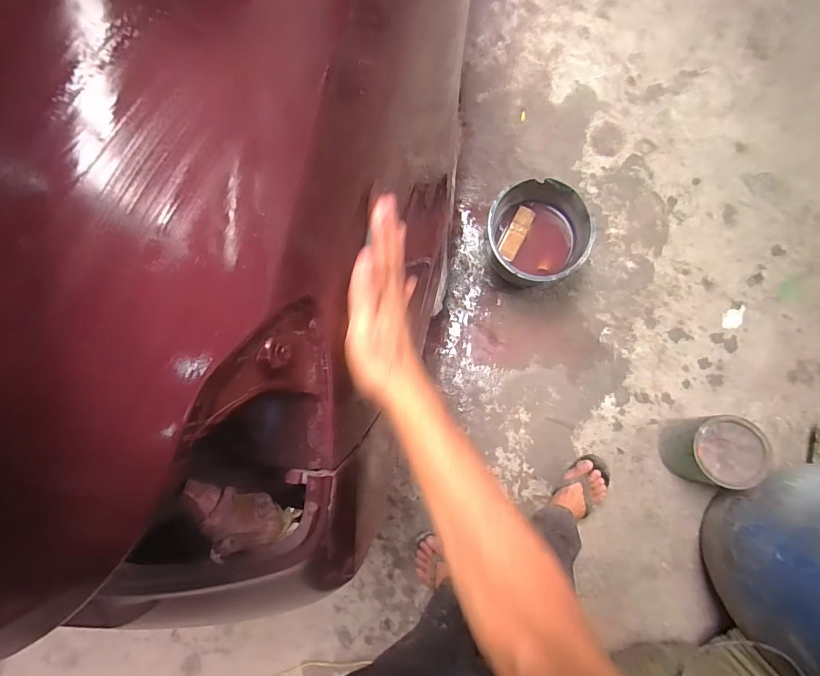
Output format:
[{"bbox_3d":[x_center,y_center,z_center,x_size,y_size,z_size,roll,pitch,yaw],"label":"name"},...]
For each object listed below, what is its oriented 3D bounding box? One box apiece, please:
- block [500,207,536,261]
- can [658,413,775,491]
[{"bbox_3d":[0.290,-0.284,1.170,0.053,0.030,0.144,25,104,7],"label":"block"},{"bbox_3d":[0.740,0.275,1.070,0.149,0.211,0.165,4,83,5],"label":"can"}]

